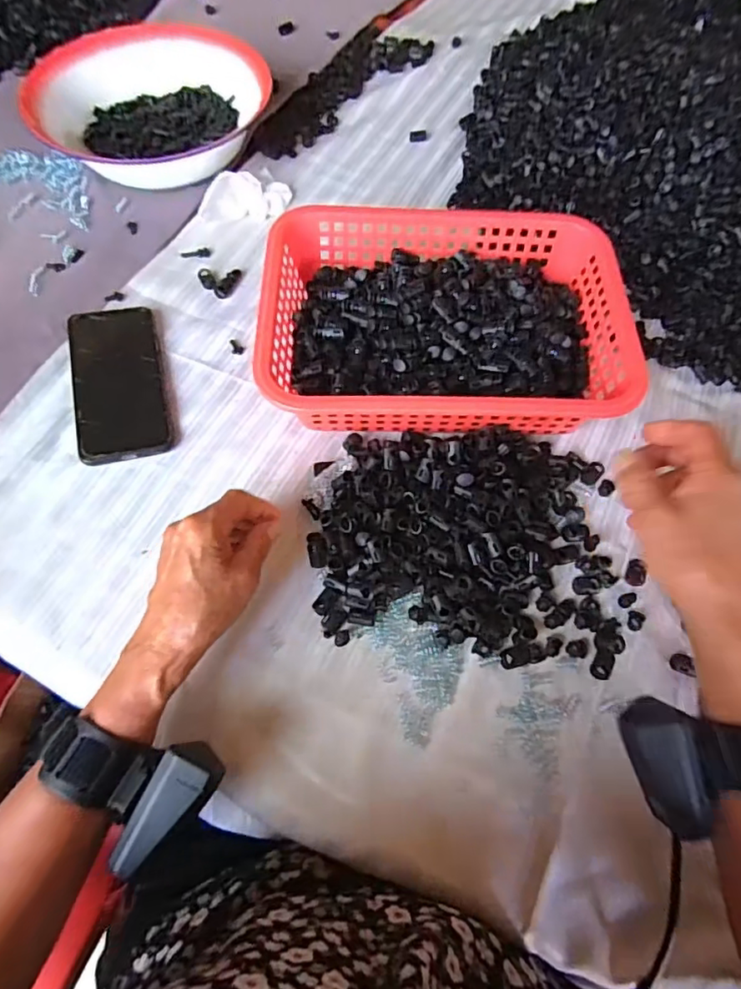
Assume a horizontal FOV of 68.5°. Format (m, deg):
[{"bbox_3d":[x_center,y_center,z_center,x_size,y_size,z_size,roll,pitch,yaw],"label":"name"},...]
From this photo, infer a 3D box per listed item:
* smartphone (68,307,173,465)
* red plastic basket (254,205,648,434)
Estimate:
[{"bbox_3d":[-0.224,-0.103,0.486,0.073,0.014,0.162,-13,67,-8],"label":"smartphone"},{"bbox_3d":[0.059,-0.149,0.480,0.303,0.073,0.213,1,66,-2],"label":"red plastic basket"}]

